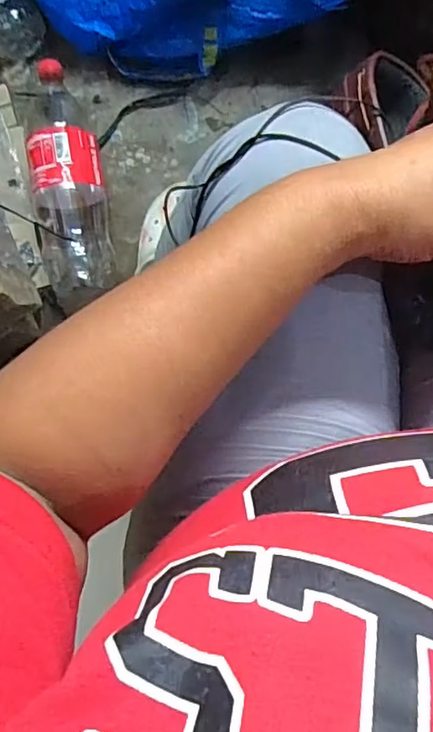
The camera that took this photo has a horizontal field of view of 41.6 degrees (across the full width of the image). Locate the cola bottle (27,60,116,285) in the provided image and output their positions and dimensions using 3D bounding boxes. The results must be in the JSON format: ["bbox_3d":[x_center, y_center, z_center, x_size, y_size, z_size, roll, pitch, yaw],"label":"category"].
[{"bbox_3d":[-0.199,-0.253,0.751,0.100,0.093,0.291,-8,89,7],"label":"cola bottle"}]

